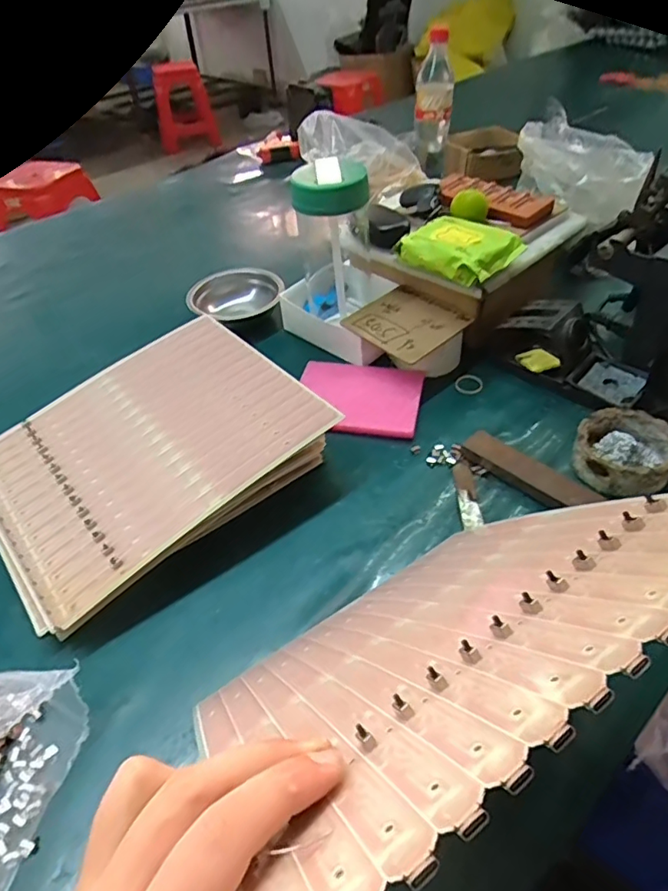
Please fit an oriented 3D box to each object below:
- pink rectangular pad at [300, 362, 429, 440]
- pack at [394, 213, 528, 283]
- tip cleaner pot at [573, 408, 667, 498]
[{"bbox_3d":[0.026,-0.055,0.613,0.137,0.014,0.111,6,45,11],"label":"pink rectangular pad"},{"bbox_3d":[0.141,-0.228,0.627,0.121,0.028,0.089,30,54,31],"label":"pack"},{"bbox_3d":[0.269,0.006,0.509,0.081,0.041,0.078,-3,44,3],"label":"tip cleaner pot"}]

